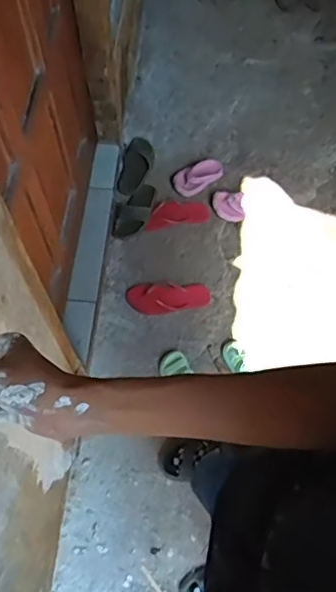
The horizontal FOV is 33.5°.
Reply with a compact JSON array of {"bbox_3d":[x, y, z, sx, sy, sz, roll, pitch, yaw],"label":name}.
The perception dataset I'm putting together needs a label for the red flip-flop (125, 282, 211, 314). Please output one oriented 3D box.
[{"bbox_3d":[0.005,0.007,1.690,0.252,0.038,0.102,-3,65,-16],"label":"red flip-flop"}]

